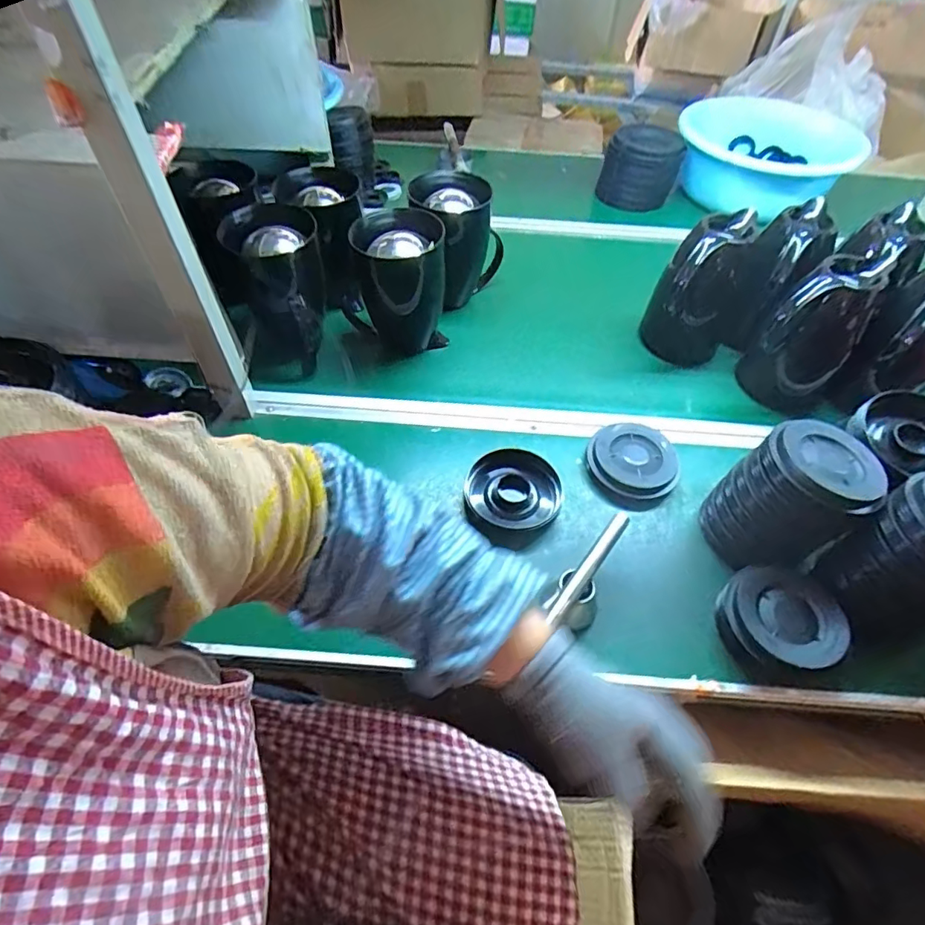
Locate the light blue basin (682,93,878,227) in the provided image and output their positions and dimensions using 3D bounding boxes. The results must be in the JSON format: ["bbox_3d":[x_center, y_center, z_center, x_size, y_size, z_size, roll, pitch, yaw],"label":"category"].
[{"bbox_3d":[0.662,-0.681,1.148,0.346,0.128,0.436,38,59,24],"label":"light blue basin"}]

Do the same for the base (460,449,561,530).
[{"bbox_3d":[0.066,0.032,0.658,0.121,0.027,0.103,5,52,1],"label":"base"}]

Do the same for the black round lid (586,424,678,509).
[{"bbox_3d":[0.226,-0.002,0.690,0.120,0.040,0.121,19,53,12],"label":"black round lid"}]

